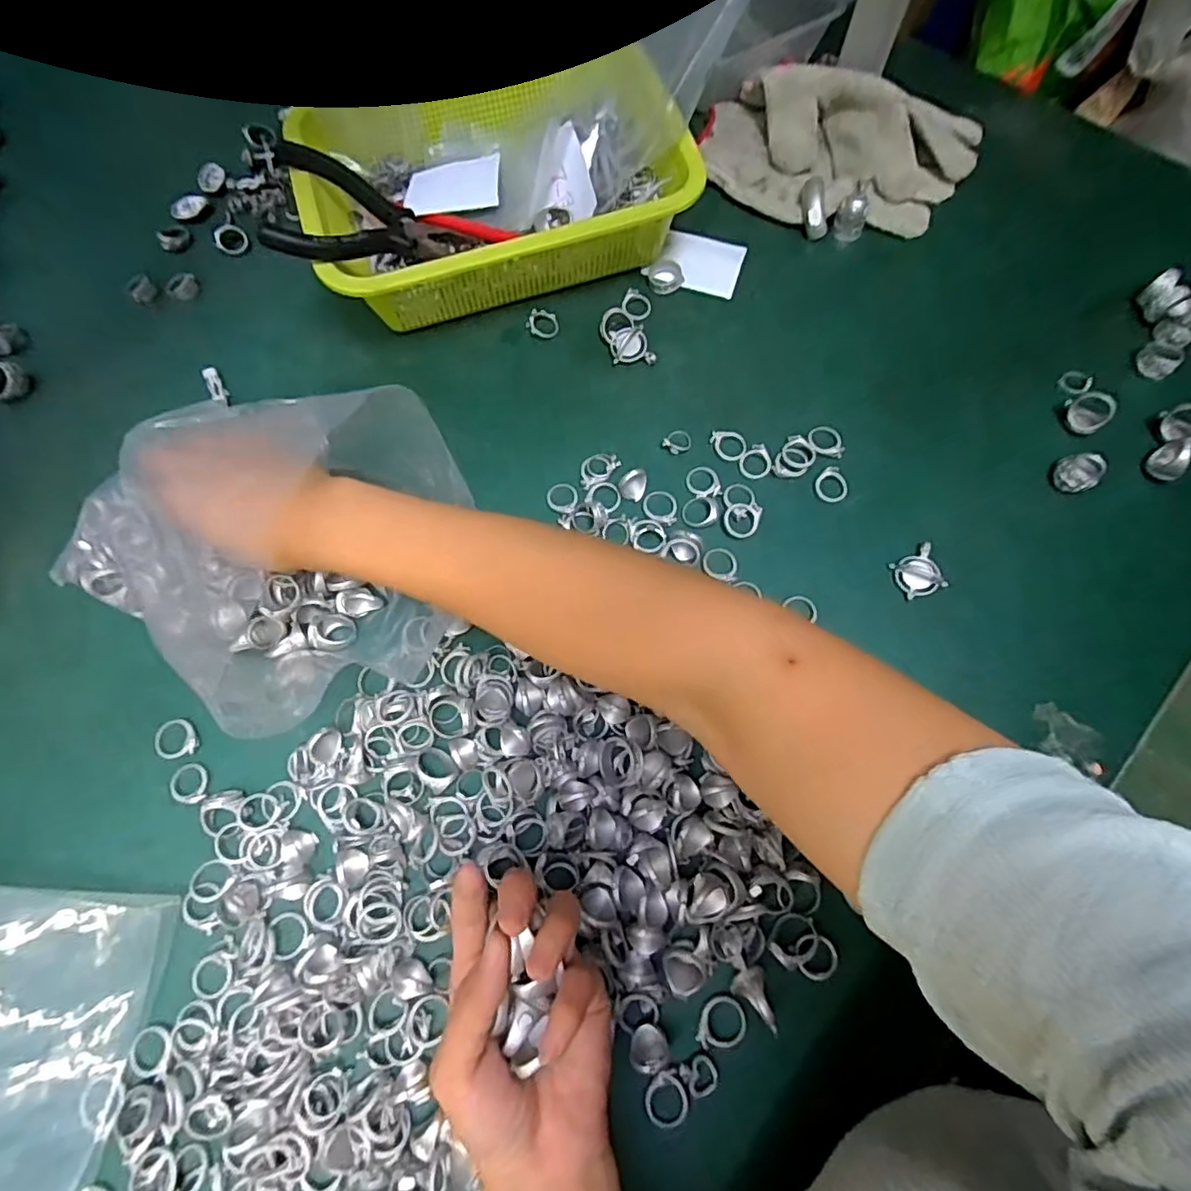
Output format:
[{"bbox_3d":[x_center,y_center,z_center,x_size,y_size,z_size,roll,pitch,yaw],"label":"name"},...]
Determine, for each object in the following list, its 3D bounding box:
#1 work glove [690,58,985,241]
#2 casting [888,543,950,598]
[{"bbox_3d":[0.198,-0.362,0.481,0.219,0.049,0.143,9,71,4],"label":"work glove"},{"bbox_3d":[0.206,-0.015,0.380,0.027,0.009,0.030,-20,72,-6],"label":"casting"}]

